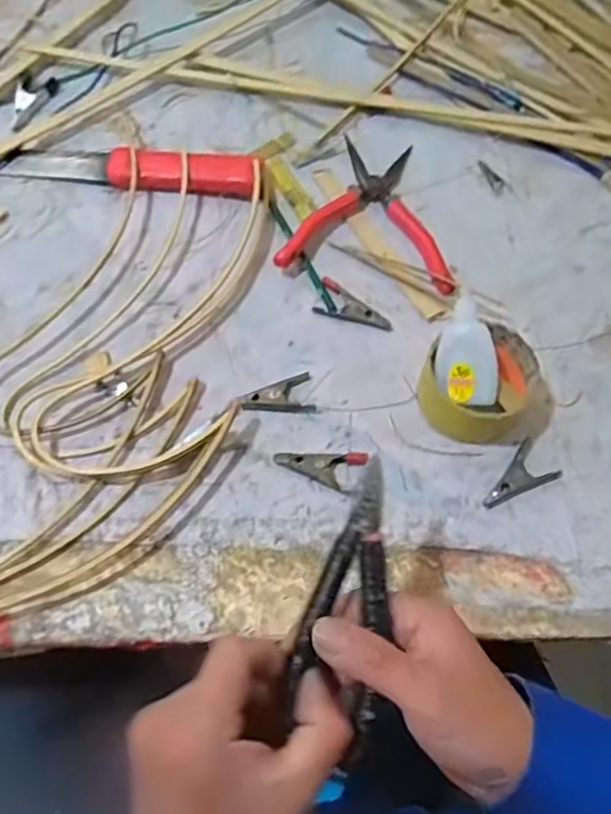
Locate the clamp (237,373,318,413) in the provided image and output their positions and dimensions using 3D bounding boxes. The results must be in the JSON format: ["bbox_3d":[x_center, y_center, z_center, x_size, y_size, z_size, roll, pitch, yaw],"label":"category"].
[{"bbox_3d":[-0.023,-0.008,0.473,0.058,0.011,0.033,-8,67,-6],"label":"clamp"}]

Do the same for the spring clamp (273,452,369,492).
[{"bbox_3d":[0.012,0.047,0.448,0.067,0.013,0.029,1,66,-2],"label":"spring clamp"}]

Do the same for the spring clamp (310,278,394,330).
[{"bbox_3d":[0.036,-0.078,0.509,0.069,0.008,0.031,37,69,13],"label":"spring clamp"}]

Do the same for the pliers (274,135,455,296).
[{"bbox_3d":[0.061,-0.177,0.547,0.143,0.016,0.158,9,66,1],"label":"pliers"}]

